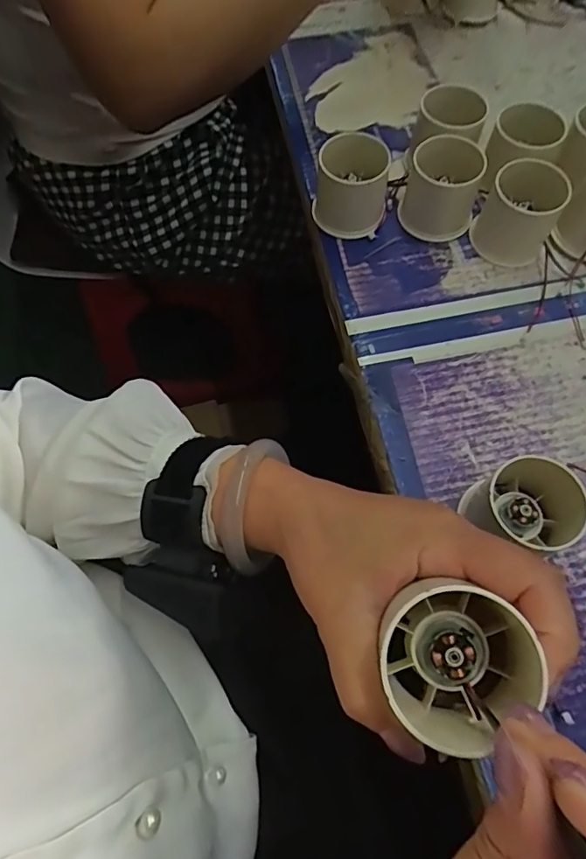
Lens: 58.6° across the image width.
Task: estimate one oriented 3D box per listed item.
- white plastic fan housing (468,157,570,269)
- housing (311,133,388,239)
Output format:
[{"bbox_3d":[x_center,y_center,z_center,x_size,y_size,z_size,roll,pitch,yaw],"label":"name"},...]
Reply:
[{"bbox_3d":[0.162,-0.155,0.376,0.053,0.050,0.051,26,70,12],"label":"white plastic fan housing"},{"bbox_3d":[0.042,-0.178,0.386,0.051,0.048,0.050,3,66,3],"label":"housing"}]

